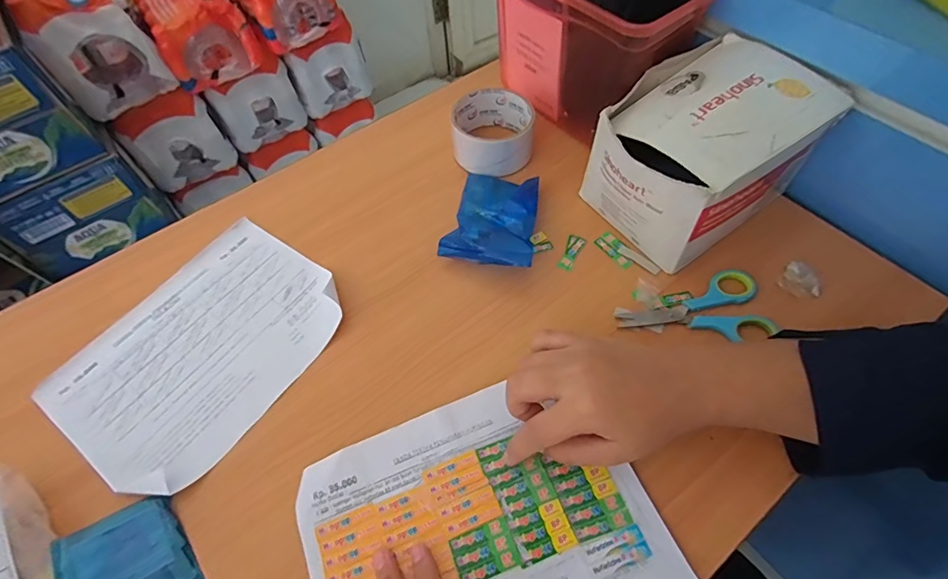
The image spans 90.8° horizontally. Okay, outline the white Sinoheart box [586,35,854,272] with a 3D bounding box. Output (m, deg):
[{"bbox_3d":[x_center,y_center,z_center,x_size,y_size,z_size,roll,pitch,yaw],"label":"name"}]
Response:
[{"bbox_3d":[0.187,-0.117,0.403,0.171,0.107,0.130,-34,62,-18],"label":"white Sinoheart box"}]

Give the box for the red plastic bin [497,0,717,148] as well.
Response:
[{"bbox_3d":[0.113,-0.247,0.467,0.106,0.136,0.178,-33,61,-17],"label":"red plastic bin"}]

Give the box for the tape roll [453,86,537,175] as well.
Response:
[{"bbox_3d":[0.020,-0.160,0.474,0.080,0.040,0.085,-1,57,2],"label":"tape roll"}]

